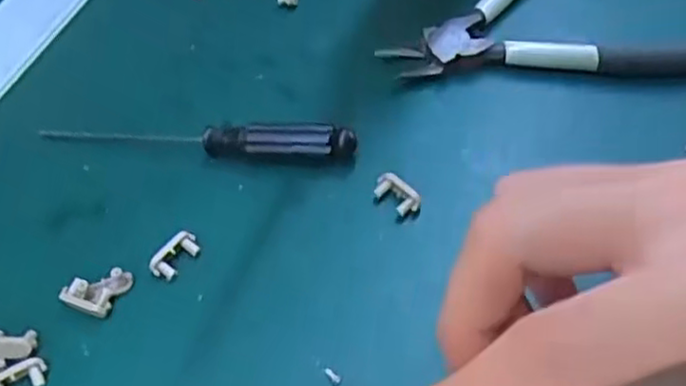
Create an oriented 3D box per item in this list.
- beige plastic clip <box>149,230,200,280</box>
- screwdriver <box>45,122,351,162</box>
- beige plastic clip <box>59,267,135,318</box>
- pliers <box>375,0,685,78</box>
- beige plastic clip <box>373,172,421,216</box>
[{"bbox_3d":[-0.061,0.022,0.256,0.009,0.006,0.020,31,61,26],"label":"beige plastic clip"},{"bbox_3d":[-0.061,-0.023,0.285,0.131,0.013,0.012,4,53,10],"label":"screwdriver"},{"bbox_3d":[-0.087,0.033,0.250,0.020,0.006,0.018,15,56,17],"label":"beige plastic clip"},{"bbox_3d":[0.100,-0.099,0.326,0.150,0.017,0.121,1,53,7],"label":"pliers"},{"bbox_3d":[0.020,0.000,0.264,0.009,0.008,0.019,-36,57,-20],"label":"beige plastic clip"}]

